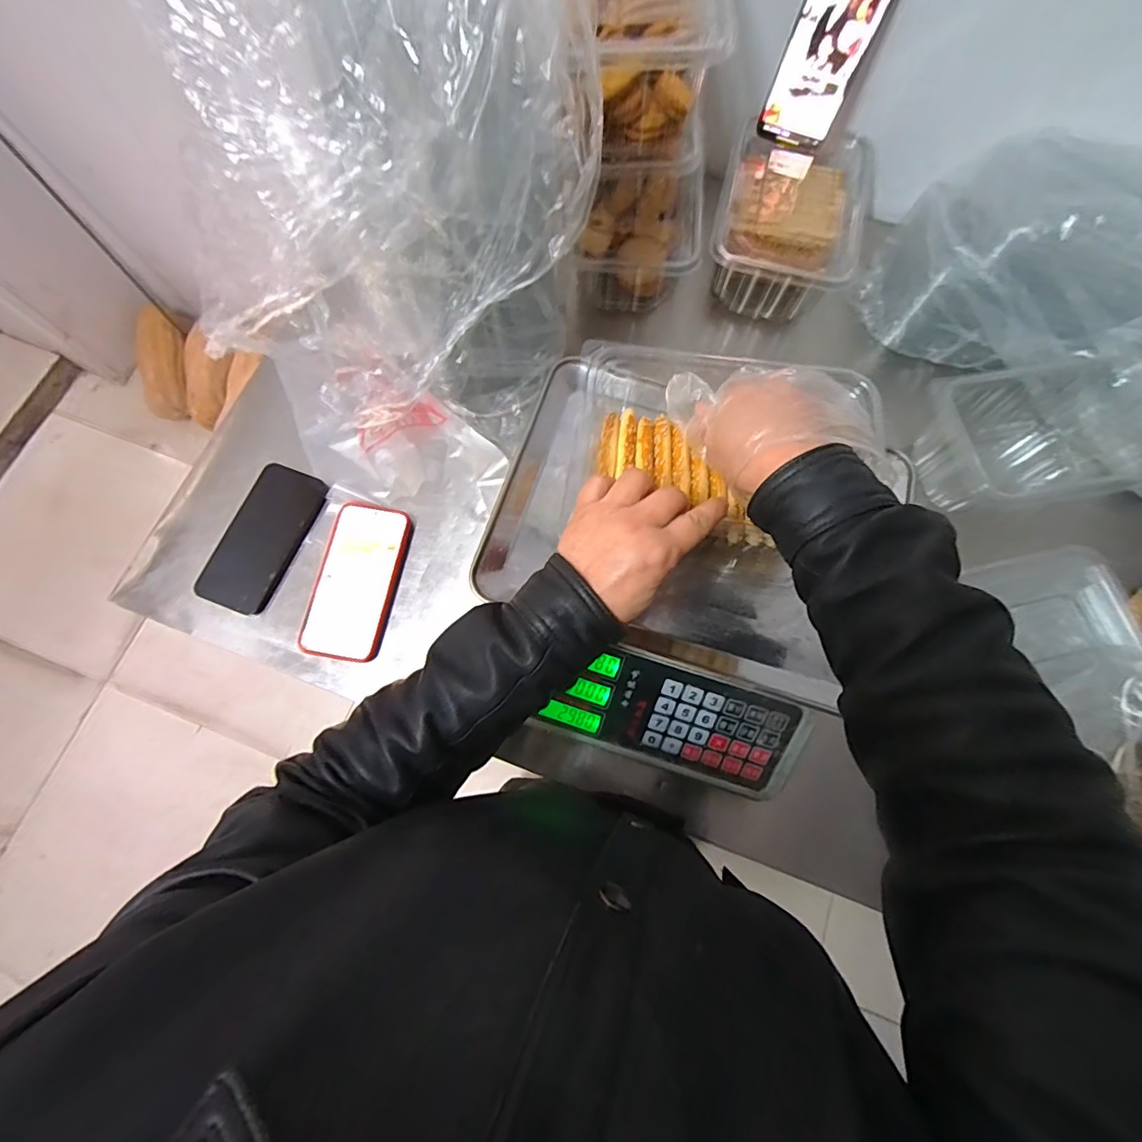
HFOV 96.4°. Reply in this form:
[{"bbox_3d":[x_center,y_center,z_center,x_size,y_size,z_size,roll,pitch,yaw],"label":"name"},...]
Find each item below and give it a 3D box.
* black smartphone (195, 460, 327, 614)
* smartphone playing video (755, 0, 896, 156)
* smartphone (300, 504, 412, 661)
[{"bbox_3d":[-0.326,-0.037,0.542,0.079,0.007,0.158,19,76,5],"label":"black smartphone"},{"bbox_3d":[0.266,-0.541,0.531,0.084,0.163,0.012,18,58,0],"label":"smartphone playing video"},{"bbox_3d":[-0.222,0.008,0.528,0.078,0.011,0.161,10,75,3],"label":"smartphone"}]

